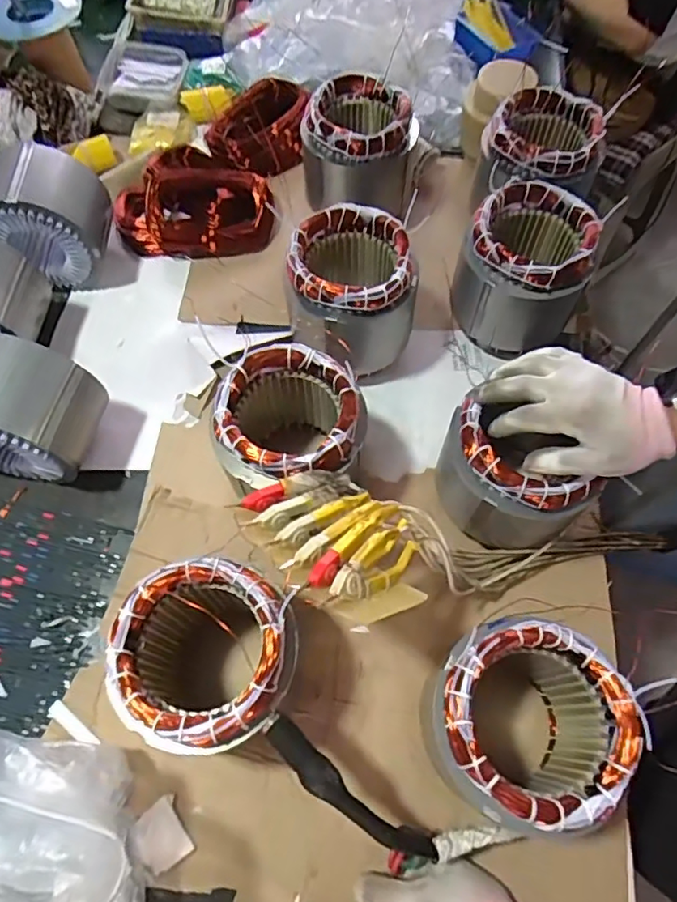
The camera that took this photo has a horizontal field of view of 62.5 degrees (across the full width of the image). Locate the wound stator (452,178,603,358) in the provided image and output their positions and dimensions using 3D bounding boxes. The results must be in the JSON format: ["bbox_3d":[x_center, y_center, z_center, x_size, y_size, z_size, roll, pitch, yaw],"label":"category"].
[{"bbox_3d":[0.226,-0.218,0.698,0.151,0.163,0.146,23,66,10],"label":"wound stator"}]

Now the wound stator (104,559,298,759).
[{"bbox_3d":[-0.109,0.185,0.506,0.140,0.156,0.142,0,65,-1],"label":"wound stator"}]

